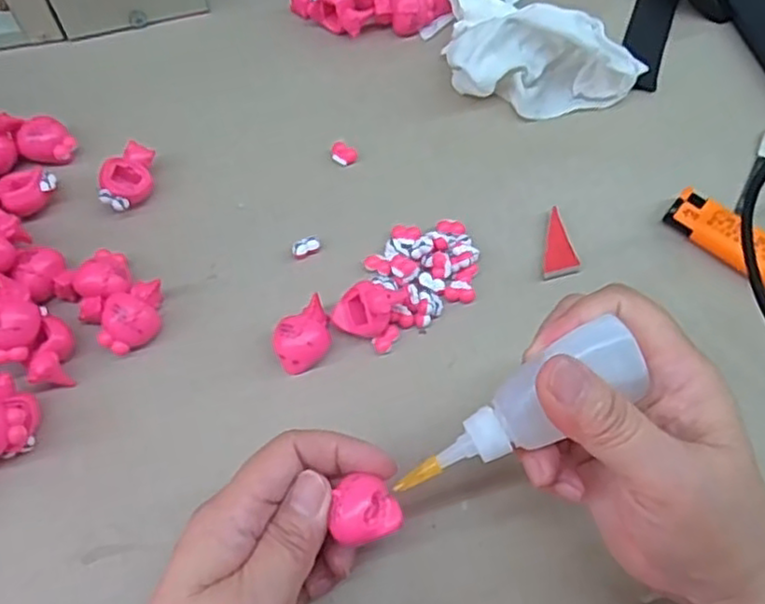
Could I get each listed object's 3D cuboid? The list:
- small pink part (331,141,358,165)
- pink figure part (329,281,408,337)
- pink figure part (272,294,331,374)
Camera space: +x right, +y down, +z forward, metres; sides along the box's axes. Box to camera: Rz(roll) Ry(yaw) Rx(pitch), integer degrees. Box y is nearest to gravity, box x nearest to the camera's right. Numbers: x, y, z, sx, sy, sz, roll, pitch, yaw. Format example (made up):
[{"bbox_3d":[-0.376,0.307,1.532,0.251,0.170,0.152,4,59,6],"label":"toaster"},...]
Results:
[{"bbox_3d":[-0.021,-0.082,0.379,0.015,0.004,0.013,32,66,13],"label":"small pink part"},{"bbox_3d":[-0.005,0.002,0.324,0.037,0.026,0.021,-7,64,-6],"label":"pink figure part"},{"bbox_3d":[-0.035,0.017,0.322,0.030,0.020,0.023,-36,70,-18],"label":"pink figure part"}]

